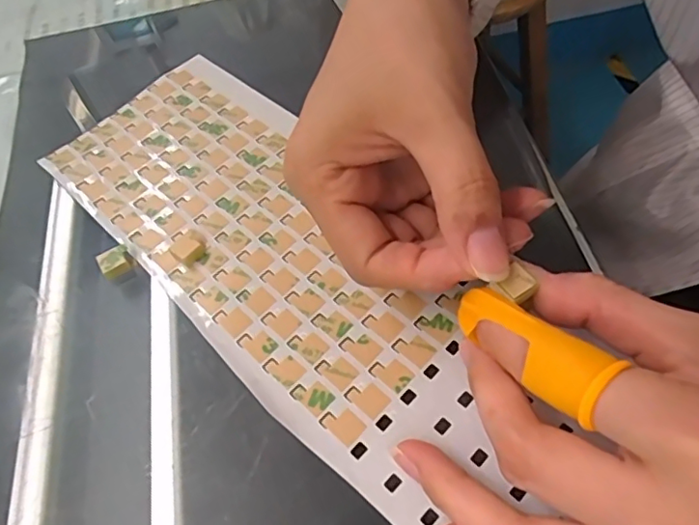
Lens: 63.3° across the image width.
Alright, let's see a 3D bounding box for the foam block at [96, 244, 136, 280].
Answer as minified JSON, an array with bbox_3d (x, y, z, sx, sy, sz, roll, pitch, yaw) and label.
[{"bbox_3d":[-0.094,0.000,0.229,0.012,0.006,0.010,-31,58,-13],"label":"foam block"}]

